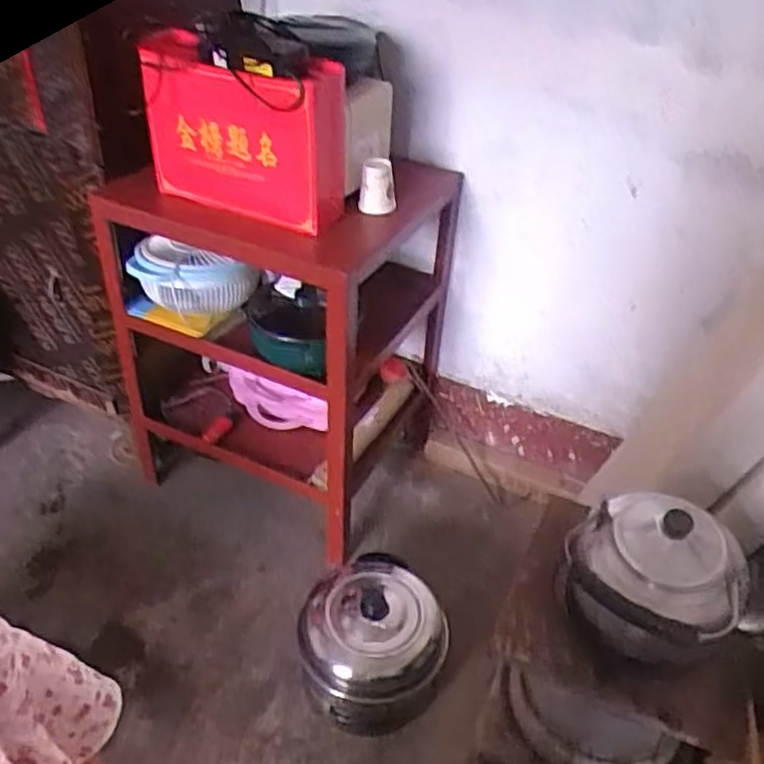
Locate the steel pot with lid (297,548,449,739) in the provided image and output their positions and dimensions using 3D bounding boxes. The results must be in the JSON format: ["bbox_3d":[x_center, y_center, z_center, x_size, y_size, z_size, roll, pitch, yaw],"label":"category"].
[{"bbox_3d":[-0.021,0.506,1.515,0.268,0.219,0.282,3,38,-2],"label":"steel pot with lid"}]

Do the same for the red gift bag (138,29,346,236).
[{"bbox_3d":[-0.244,-0.469,1.428,0.379,0.306,0.150,19,40,19],"label":"red gift bag"}]

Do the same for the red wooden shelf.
[{"bbox_3d":[-0.223,-0.113,1.798,0.642,0.744,0.508,23,41,22],"label":"red wooden shelf"}]

